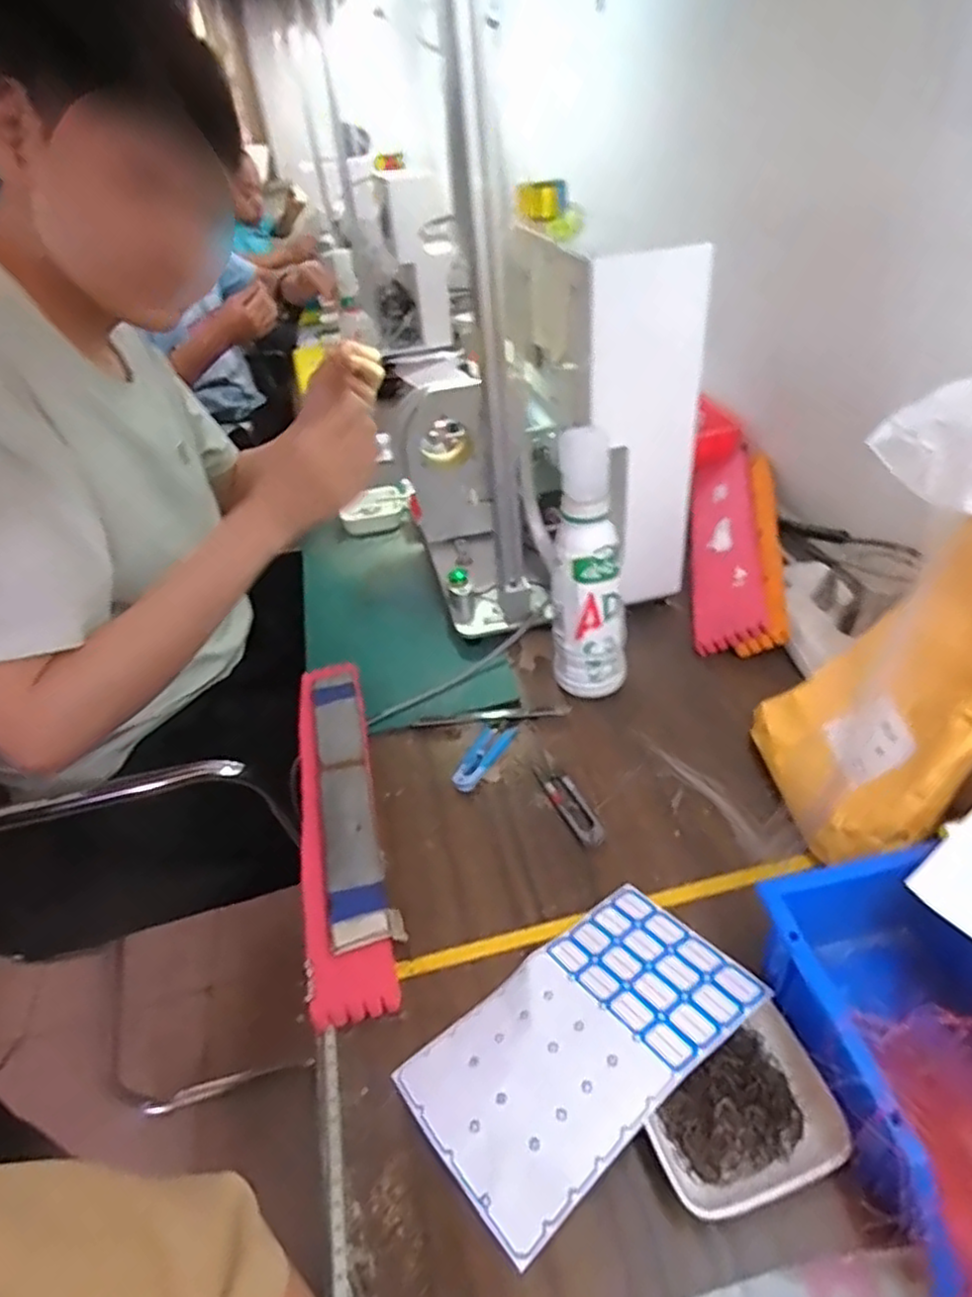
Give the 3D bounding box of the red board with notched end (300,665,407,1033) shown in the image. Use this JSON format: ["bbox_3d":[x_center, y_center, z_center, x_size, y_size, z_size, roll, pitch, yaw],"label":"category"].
[{"bbox_3d":[-0.119,0.123,0.565,0.060,0.020,0.336,-13,39,-7],"label":"red board with notched end"}]

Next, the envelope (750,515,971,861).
[{"bbox_3d":[0.281,0.031,0.464,0.043,0.238,0.156,25,36,-8],"label":"envelope"}]

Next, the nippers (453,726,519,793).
[{"bbox_3d":[-0.003,0.092,0.610,0.028,0.007,0.082,15,44,27],"label":"nippers"}]

